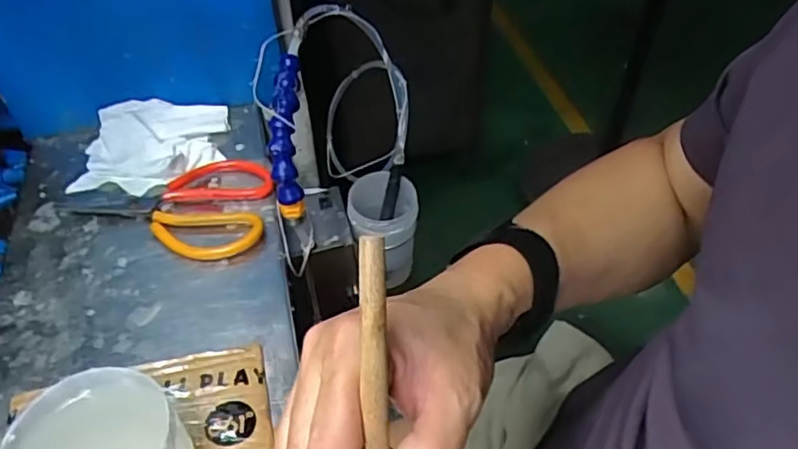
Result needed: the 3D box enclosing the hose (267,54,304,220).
[{"bbox_3d":[-0.103,-0.081,0.568,0.027,0.036,0.149,-1,90,-4],"label":"hose"}]

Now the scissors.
[{"bbox_3d":[-0.222,-0.018,0.585,0.195,0.021,0.124,2,46,-2],"label":"scissors"}]

